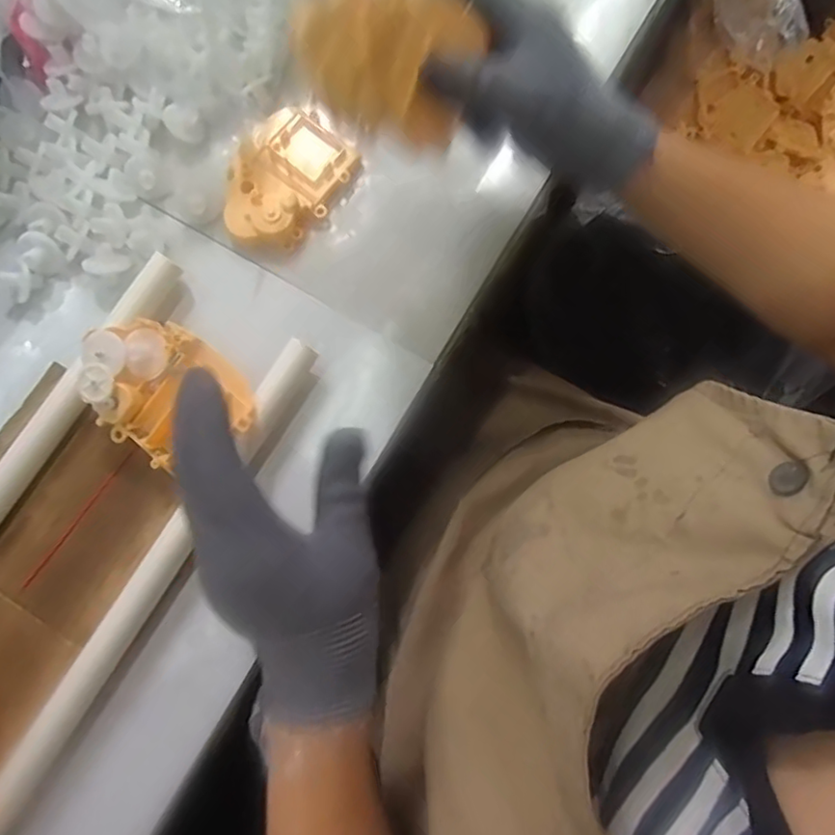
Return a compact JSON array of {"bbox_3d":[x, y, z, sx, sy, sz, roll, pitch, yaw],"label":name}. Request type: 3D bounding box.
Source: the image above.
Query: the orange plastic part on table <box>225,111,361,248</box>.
[{"bbox_3d":[-0.090,-0.158,0.407,0.068,0.023,0.090,42,81,7],"label":"orange plastic part on table"}]

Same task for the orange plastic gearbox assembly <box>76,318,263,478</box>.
[{"bbox_3d":[-0.147,-0.018,0.355,0.074,0.021,0.095,-40,82,-8],"label":"orange plastic gearbox assembly"}]

